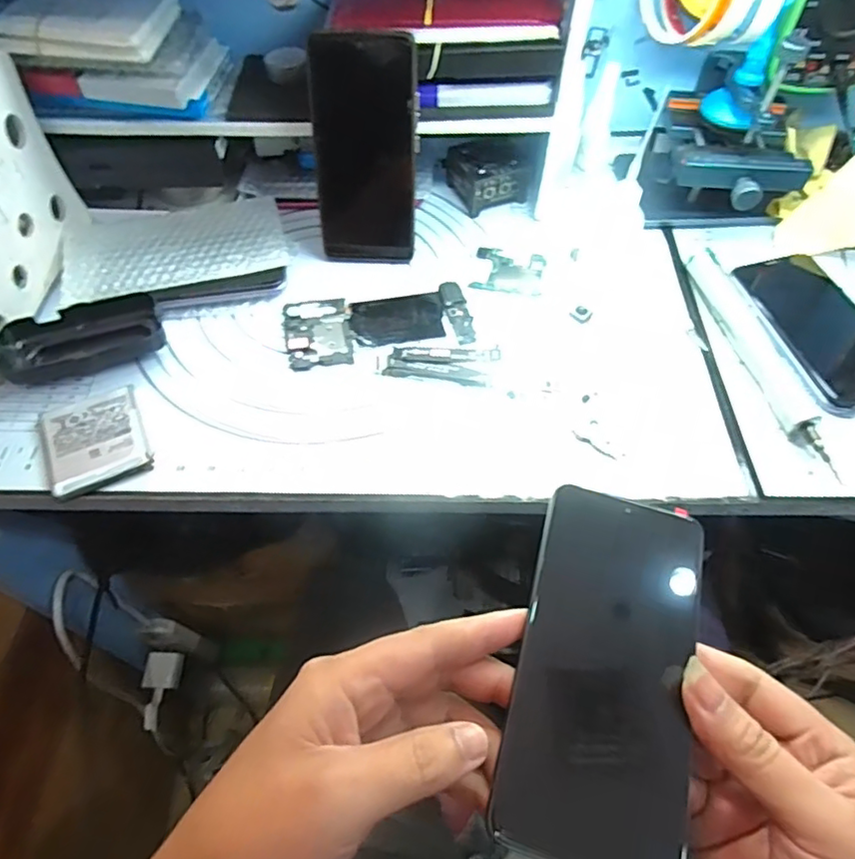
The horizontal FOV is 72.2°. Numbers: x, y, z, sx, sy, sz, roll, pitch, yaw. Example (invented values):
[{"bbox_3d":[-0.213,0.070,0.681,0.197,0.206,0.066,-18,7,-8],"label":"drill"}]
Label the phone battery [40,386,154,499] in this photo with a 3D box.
[{"bbox_3d":[-0.222,0.007,0.392,0.062,0.006,0.071,-23,59,-16],"label":"phone battery"}]

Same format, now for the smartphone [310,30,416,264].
[{"bbox_3d":[-0.046,-0.204,0.444,0.072,0.161,0.009,1,37,-2],"label":"smartphone"}]

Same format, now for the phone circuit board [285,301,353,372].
[{"bbox_3d":[-0.084,-0.075,0.451,0.049,0.004,0.064,-8,57,-7],"label":"phone circuit board"}]

